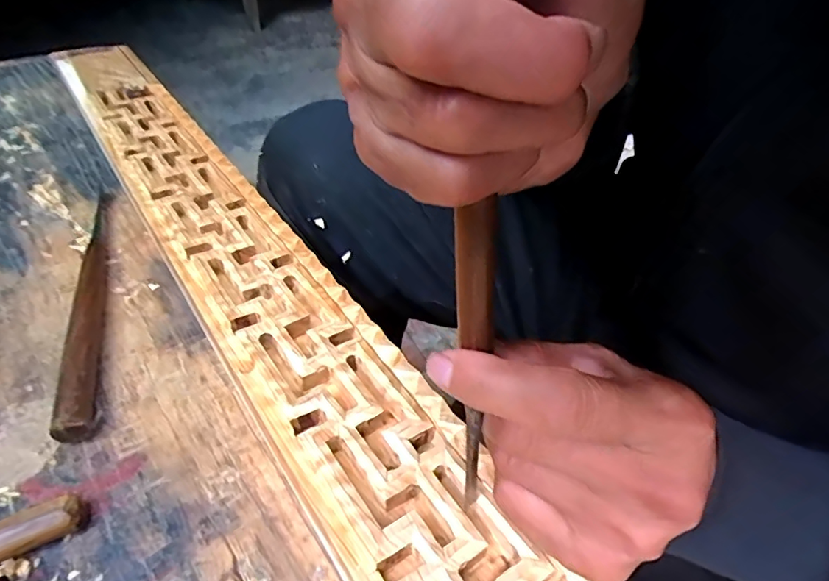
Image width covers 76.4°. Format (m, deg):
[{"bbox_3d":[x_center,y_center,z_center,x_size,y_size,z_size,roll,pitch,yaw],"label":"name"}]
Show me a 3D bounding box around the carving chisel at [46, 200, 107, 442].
[{"bbox_3d":[-0.213,-0.005,0.350,0.017,0.023,0.239,-12,45,-15],"label":"carving chisel"}]

